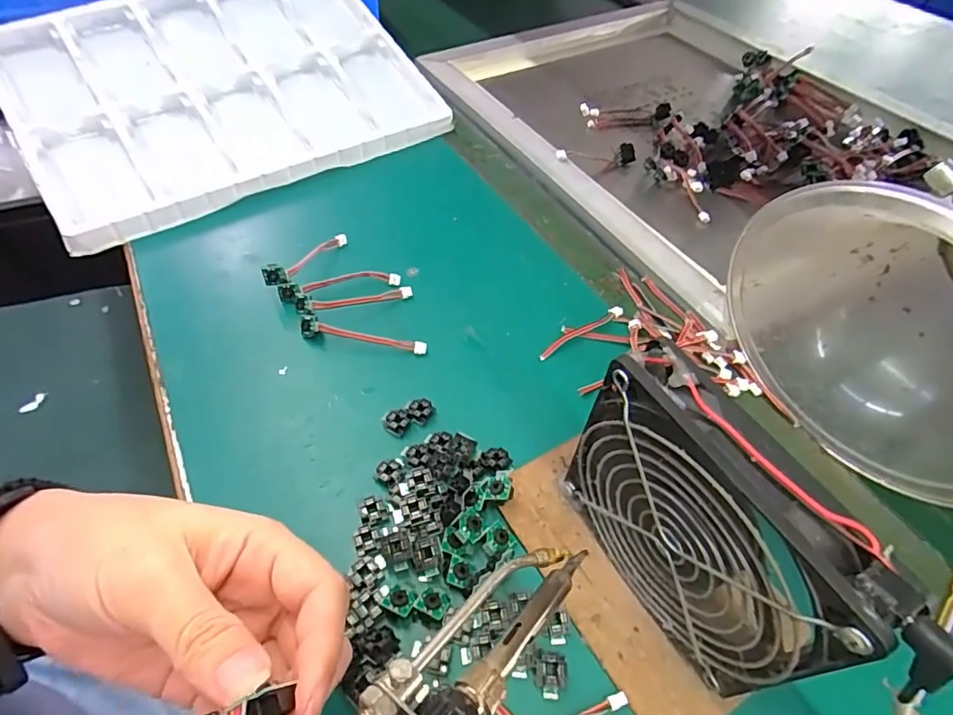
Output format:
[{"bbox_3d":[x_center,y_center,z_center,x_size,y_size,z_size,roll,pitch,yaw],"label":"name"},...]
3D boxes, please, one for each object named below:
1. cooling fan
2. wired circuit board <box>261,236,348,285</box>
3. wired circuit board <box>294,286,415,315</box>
[{"bbox_3d":[0.089,0.074,0.224,0.025,0.130,0.116,-24,55,-19],"label":"cooling fan"},{"bbox_3d":[-0.130,-0.078,0.408,0.016,0.015,0.080,20,41,15],"label":"wired circuit board"},{"bbox_3d":[-0.086,-0.042,0.383,0.082,0.010,0.012,-11,51,-27],"label":"wired circuit board"}]

